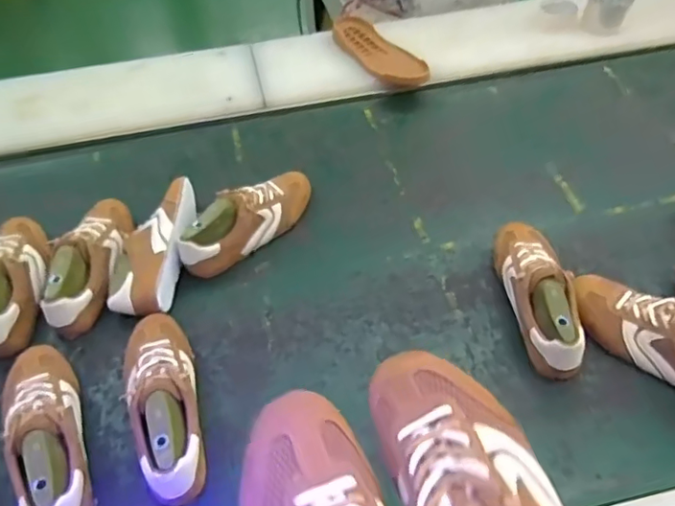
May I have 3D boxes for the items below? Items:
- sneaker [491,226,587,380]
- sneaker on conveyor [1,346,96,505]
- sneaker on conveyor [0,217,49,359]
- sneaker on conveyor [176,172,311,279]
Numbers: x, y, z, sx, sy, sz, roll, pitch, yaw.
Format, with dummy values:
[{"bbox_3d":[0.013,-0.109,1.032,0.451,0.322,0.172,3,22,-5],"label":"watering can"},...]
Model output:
[{"bbox_3d":[0.283,0.047,0.767,0.088,0.084,0.256,2,43,-3],"label":"sneaker"},{"bbox_3d":[-0.346,0.211,0.653,0.083,0.085,0.261,-22,45,-18],"label":"sneaker on conveyor"},{"bbox_3d":[-0.485,0.025,0.811,0.081,0.091,0.248,-9,57,-10],"label":"sneaker on conveyor"},{"bbox_3d":[-0.140,-0.062,0.889,0.091,0.076,0.258,37,61,20],"label":"sneaker on conveyor"}]

